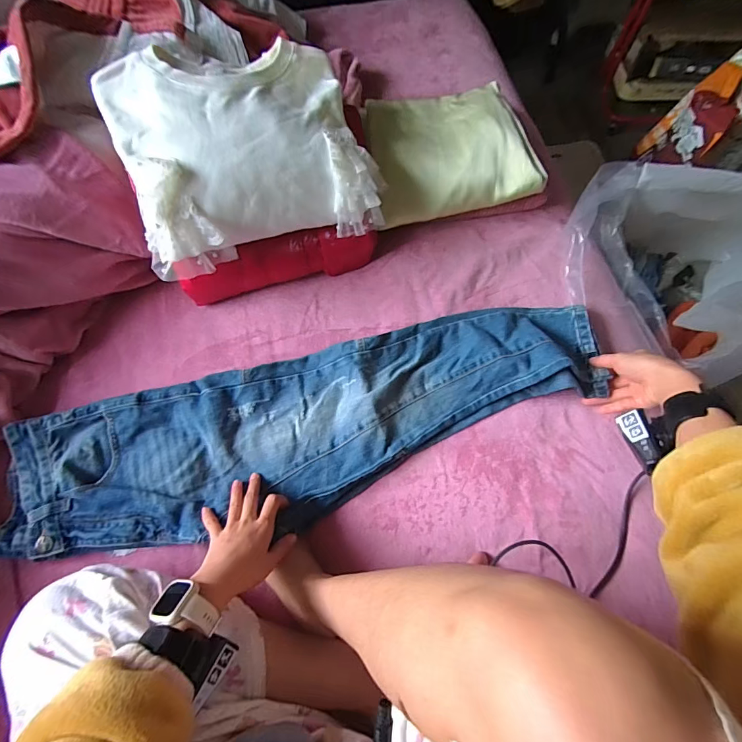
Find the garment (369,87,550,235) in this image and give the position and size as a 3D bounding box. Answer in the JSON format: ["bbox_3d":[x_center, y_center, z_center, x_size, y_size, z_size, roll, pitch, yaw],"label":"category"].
[{"bbox_3d":[0.127,-0.374,0.657,0.264,0.064,0.230,-11,70,-3],"label":"garment"}]

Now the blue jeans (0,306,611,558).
[{"bbox_3d":[-0.076,0.069,0.558,0.842,0.062,0.228,-16,71,-4],"label":"blue jeans"}]

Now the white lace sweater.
[{"bbox_3d":[-0.170,-0.310,0.548,0.324,0.128,0.265,-16,71,-5],"label":"white lace sweater"}]

